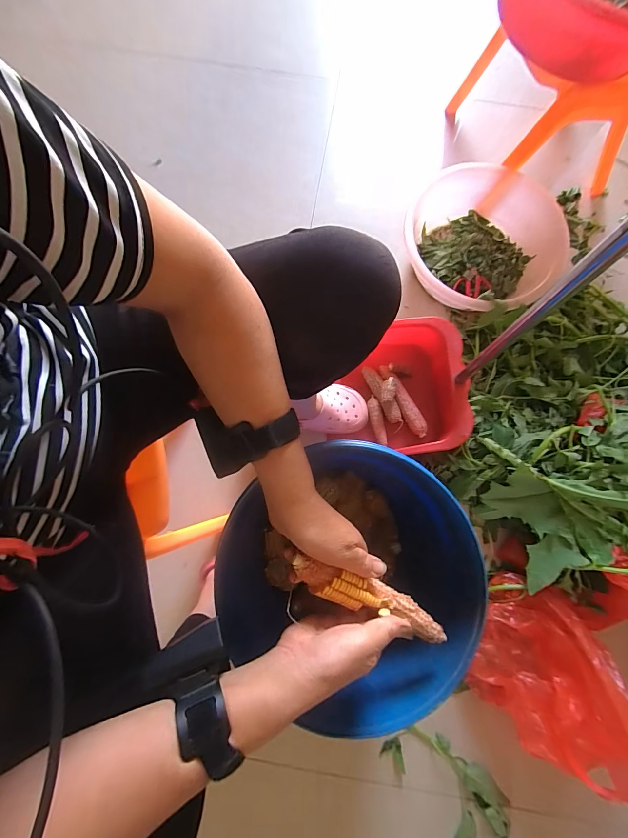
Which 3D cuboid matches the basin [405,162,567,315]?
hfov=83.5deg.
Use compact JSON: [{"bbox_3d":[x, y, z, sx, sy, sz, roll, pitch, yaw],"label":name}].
[{"bbox_3d":[0.379,-0.414,0.825,0.303,0.121,0.344,41,82,6],"label":"basin"}]

